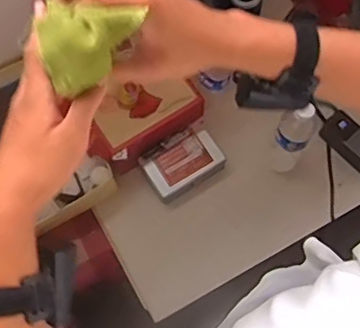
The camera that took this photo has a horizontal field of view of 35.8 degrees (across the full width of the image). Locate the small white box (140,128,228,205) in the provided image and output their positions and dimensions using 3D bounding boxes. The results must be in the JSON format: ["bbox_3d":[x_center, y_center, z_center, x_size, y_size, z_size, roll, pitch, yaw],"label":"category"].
[{"bbox_3d":[0.006,-0.004,1.092,0.148,0.039,0.096,-32,72,-10],"label":"small white box"}]

